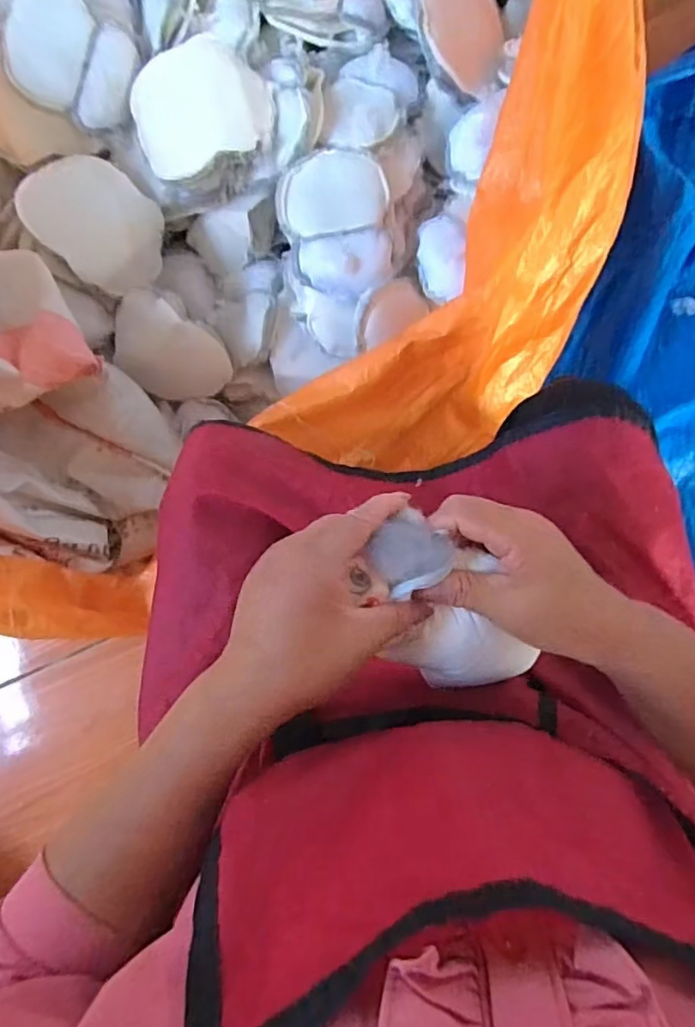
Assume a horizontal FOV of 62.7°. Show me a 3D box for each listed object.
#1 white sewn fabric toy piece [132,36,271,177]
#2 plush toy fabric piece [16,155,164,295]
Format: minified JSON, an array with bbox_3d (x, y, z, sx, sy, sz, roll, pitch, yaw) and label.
[{"bbox_3d":[-0.186,-0.509,0.719,0.172,0.036,0.142,-14,101,13],"label":"white sewn fabric toy piece"},{"bbox_3d":[-0.330,-0.385,0.760,0.138,0.020,0.174,-47,112,-1],"label":"plush toy fabric piece"}]

